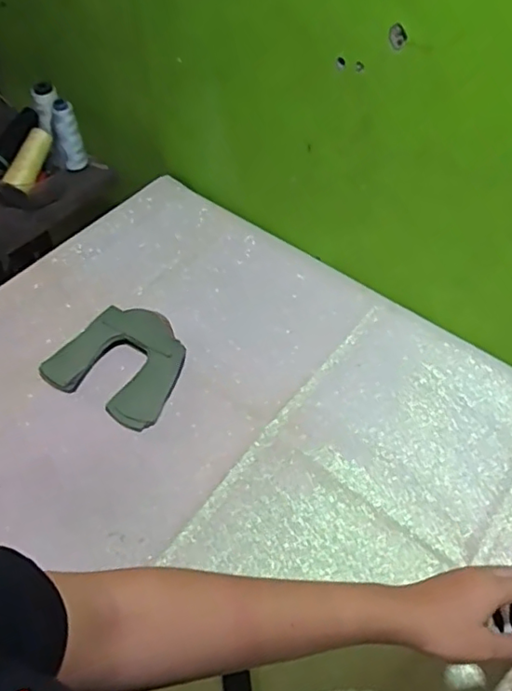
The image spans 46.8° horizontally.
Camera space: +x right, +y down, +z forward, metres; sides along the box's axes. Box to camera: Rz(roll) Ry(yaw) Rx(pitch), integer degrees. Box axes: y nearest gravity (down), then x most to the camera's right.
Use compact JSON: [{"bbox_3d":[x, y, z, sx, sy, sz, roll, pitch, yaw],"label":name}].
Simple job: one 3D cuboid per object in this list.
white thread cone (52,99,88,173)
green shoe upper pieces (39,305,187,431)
[{"bbox_3d":[-0.306,-0.340,0.969,0.043,0.109,0.043,-13,55,-12],"label":"white thread cone"},{"bbox_3d":[-0.170,0.017,0.751,0.157,0.029,0.140,25,56,15],"label":"green shoe upper pieces"}]

